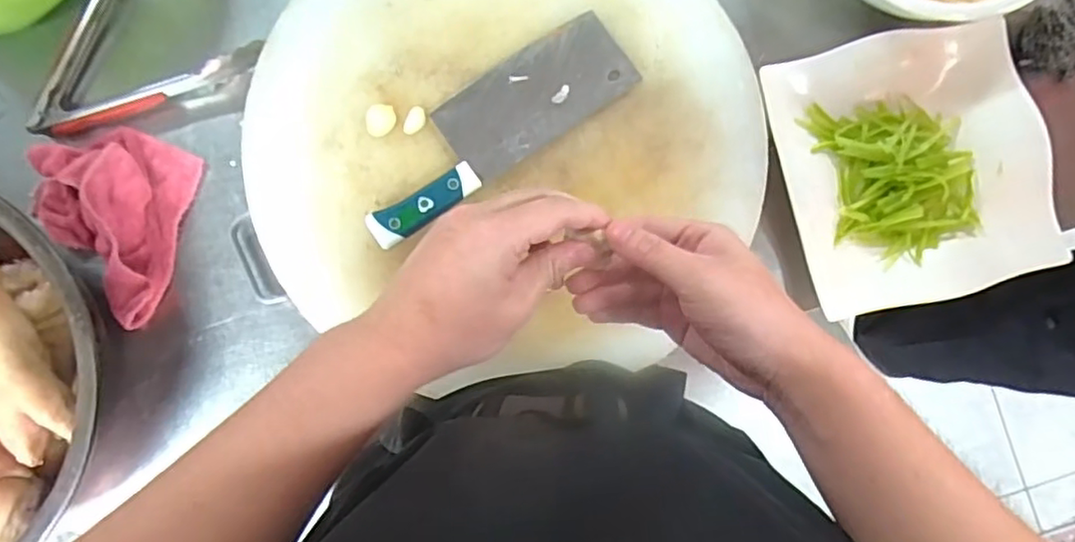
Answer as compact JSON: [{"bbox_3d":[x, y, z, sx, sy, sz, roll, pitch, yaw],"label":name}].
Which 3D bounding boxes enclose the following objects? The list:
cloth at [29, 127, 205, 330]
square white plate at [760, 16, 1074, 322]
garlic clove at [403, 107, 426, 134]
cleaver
[{"bbox_3d":[-0.386,-0.047,0.559,0.129,0.041,0.167,14,85,-1],"label":"cloth"},{"bbox_3d":[0.349,-0.097,0.587,0.245,0.036,0.248,-15,86,-4],"label":"square white plate"},{"bbox_3d":[-0.108,-0.132,0.559,0.015,0.006,0.026,25,83,-1],"label":"garlic clove"},{"bbox_3d":[-0.039,-0.129,0.554,0.269,0.019,0.079,-36,88,-5],"label":"cleaver"}]

